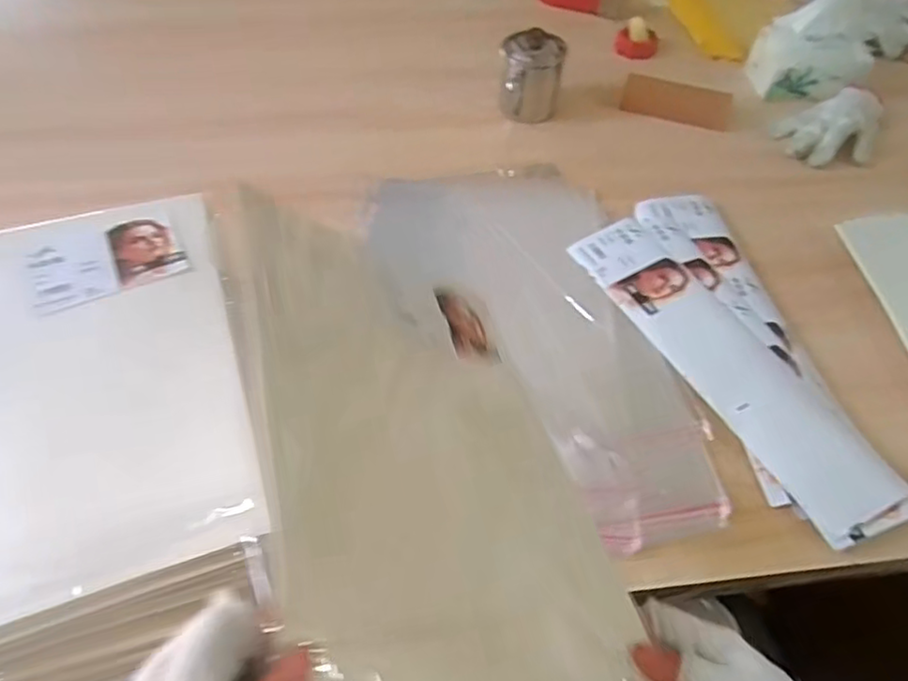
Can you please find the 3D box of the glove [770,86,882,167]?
[{"bbox_3d":[0.534,-0.311,0.900,0.120,0.035,0.183,27,57,18],"label":"glove"}]

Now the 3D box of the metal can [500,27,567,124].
[{"bbox_3d":[0.108,-0.368,0.902,0.087,0.119,0.100,7,53,3],"label":"metal can"}]

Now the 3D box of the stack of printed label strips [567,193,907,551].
[{"bbox_3d":[0.299,-0.002,0.663,0.179,0.016,0.422,-18,55,-15],"label":"stack of printed label strips"}]

